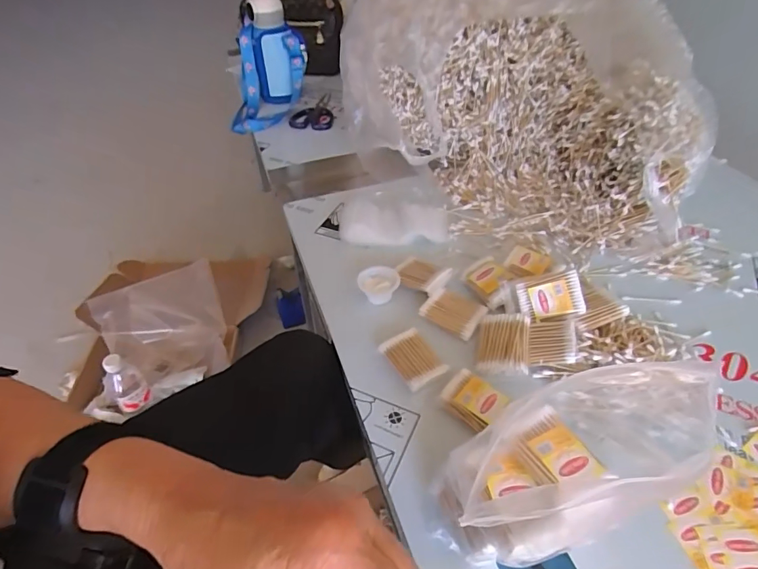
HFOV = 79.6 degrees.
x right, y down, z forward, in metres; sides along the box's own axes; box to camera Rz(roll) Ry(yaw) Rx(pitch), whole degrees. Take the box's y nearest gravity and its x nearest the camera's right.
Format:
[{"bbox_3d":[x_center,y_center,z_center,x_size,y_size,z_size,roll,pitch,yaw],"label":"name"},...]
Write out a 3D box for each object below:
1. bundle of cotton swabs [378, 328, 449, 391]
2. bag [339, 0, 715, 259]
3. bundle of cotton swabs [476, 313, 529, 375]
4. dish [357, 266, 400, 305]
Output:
[{"bbox_3d":[0.040,0.085,0.522,0.050,0.013,0.072,-24,49,-22],"label":"bundle of cotton swabs"},{"bbox_3d":[0.239,-0.342,0.741,0.597,0.323,0.443,33,54,30],"label":"bag"},{"bbox_3d":[0.143,0.068,0.524,0.056,0.015,0.072,-6,53,22],"label":"bundle of cotton swabs"},{"bbox_3d":[0.000,0.001,0.603,0.053,0.025,0.050,0,44,0],"label":"dish"}]

